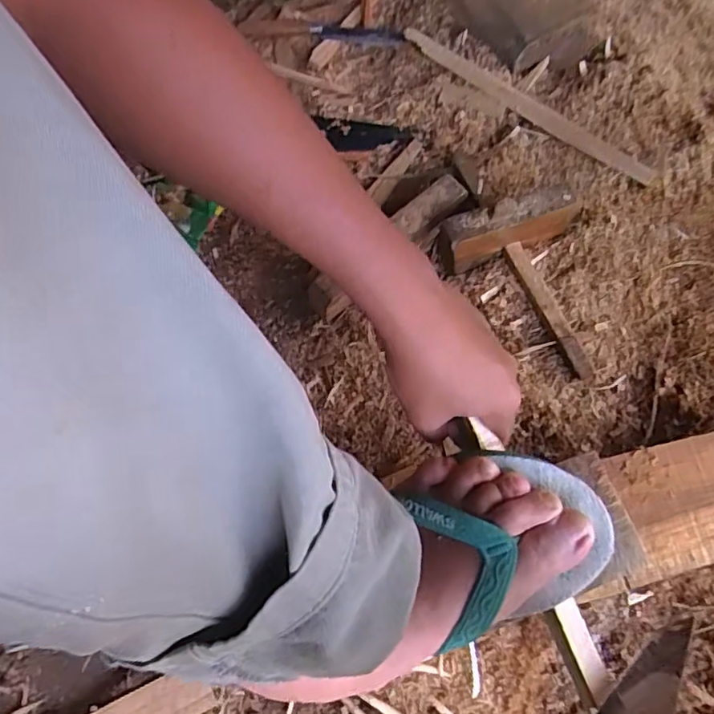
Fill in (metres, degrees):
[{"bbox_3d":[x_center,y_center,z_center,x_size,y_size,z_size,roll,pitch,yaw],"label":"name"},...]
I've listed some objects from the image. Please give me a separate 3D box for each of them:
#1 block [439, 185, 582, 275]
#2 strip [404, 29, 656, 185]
[{"bbox_3d":[0.146,-0.130,0.574,0.137,0.064,0.030,-21,67,-8],"label":"block"},{"bbox_3d":[0.184,-0.291,0.673,0.336,0.007,0.026,40,73,18],"label":"strip"}]

